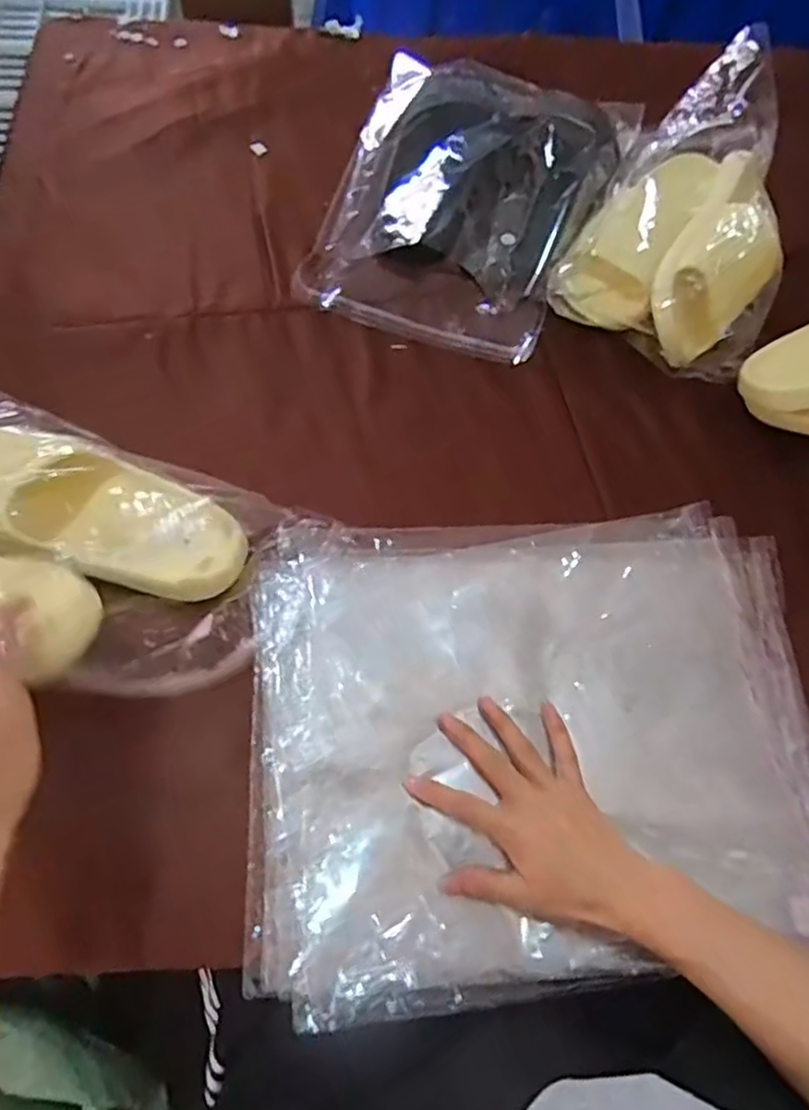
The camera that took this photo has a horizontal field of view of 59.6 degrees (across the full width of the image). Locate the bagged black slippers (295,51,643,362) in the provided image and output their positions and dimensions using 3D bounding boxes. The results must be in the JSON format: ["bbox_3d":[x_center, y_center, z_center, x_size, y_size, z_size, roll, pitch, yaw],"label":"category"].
[{"bbox_3d":[0.075,-0.383,0.719,0.261,0.078,0.381,19,68,4],"label":"bagged black slippers"}]

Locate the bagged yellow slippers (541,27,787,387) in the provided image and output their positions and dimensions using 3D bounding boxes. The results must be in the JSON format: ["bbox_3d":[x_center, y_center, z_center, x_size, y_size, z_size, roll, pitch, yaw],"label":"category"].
[{"bbox_3d":[0.272,-0.319,0.670,0.190,0.144,0.321,24,68,6],"label":"bagged yellow slippers"}]

